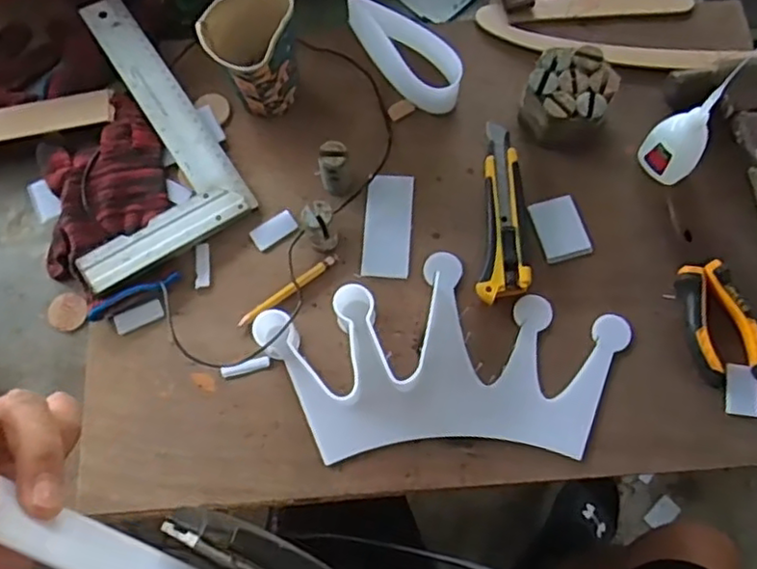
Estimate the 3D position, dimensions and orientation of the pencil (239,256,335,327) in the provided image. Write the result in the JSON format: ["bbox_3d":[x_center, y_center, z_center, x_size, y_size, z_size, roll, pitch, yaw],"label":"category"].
[{"bbox_3d":[-0.074,0.006,0.536,0.092,0.008,0.012,-35,74,-9],"label":"pencil"}]

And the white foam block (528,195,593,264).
[{"bbox_3d":[0.153,-0.046,0.552,0.040,0.006,0.054,-16,72,-4],"label":"white foam block"}]

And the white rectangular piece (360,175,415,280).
[{"bbox_3d":[0.008,-0.050,0.557,0.039,0.005,0.092,4,72,3],"label":"white rectangular piece"}]

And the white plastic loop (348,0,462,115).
[{"bbox_3d":[0.019,-0.208,0.593,0.129,0.047,0.042,43,78,14],"label":"white plastic loop"}]

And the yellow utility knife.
[{"bbox_3d":[0.107,-0.060,0.549,0.040,0.017,0.155,5,72,4],"label":"yellow utility knife"}]

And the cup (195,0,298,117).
[{"bbox_3d":[-0.102,-0.188,0.552,0.072,0.094,0.069,-1,72,2],"label":"cup"}]

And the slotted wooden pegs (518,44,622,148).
[{"bbox_3d":[0.162,-0.158,0.561,0.068,0.050,0.070,-1,72,2],"label":"slotted wooden pegs"}]

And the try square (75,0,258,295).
[{"bbox_3d":[-0.232,-0.130,0.578,0.146,0.020,0.251,-32,74,-8],"label":"try square"}]

